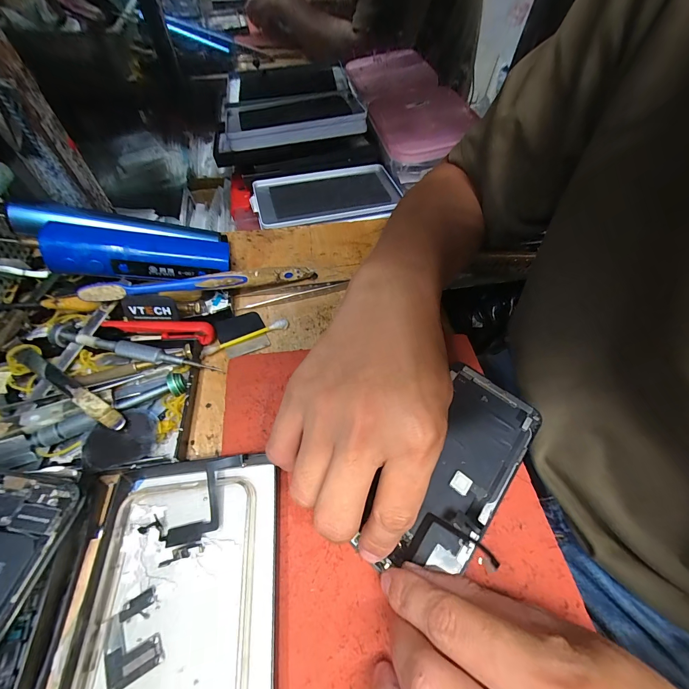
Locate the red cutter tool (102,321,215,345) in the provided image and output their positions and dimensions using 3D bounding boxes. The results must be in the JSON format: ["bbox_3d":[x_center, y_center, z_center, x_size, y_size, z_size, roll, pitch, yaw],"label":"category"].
[{"bbox_3d":[-0.147,-0.011,0.256,0.078,0.021,0.012,-1,55,-3],"label":"red cutter tool"}]

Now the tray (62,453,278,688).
[{"bbox_3d":[-0.085,0.148,0.156,0.098,0.014,0.175,-4,56,-6],"label":"tray"}]

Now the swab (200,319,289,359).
[{"bbox_3d":[-0.084,-0.006,0.270,0.076,0.008,0.008,-24,60,-18],"label":"swab"}]

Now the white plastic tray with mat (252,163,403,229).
[{"bbox_3d":[-0.020,-0.195,0.414,0.183,0.013,0.107,-10,57,-10],"label":"white plastic tray with mat"}]

